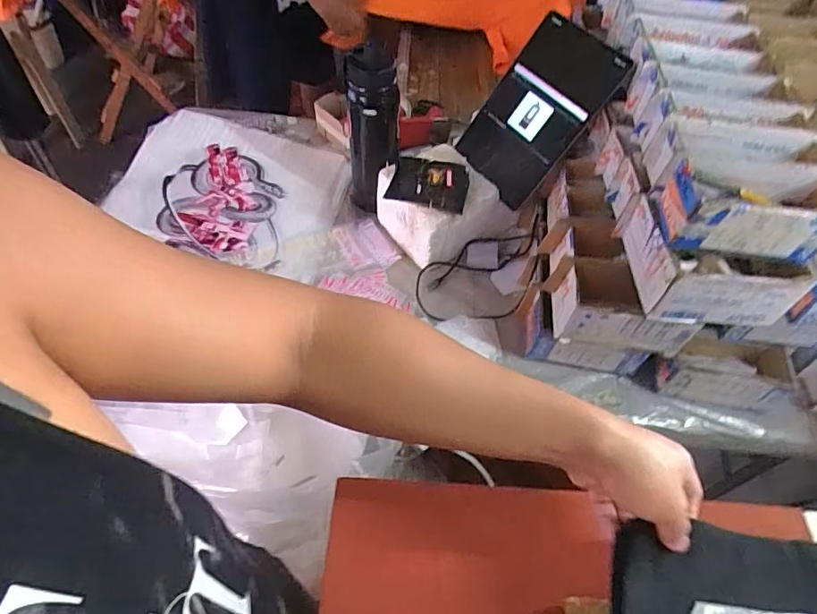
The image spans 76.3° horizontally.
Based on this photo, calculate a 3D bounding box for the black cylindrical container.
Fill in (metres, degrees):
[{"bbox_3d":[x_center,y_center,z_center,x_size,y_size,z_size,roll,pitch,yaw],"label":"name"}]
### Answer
[{"bbox_3d":[-0.056,-0.261,0.812,0.074,0.271,0.081,3,53,-4],"label":"black cylindrical container"}]

